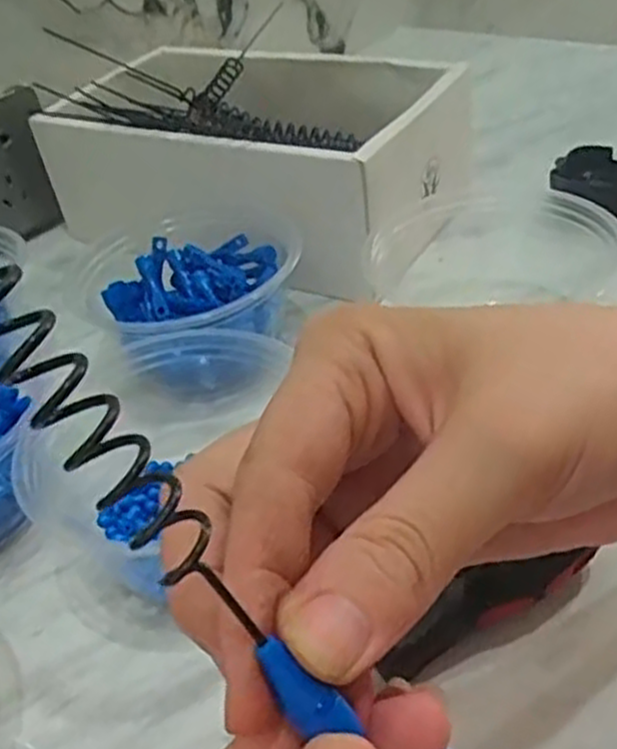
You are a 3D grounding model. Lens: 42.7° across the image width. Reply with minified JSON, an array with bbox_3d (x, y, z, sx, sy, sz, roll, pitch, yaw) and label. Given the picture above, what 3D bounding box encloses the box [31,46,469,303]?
[{"bbox_3d":[-0.036,-0.141,0.497,0.244,0.090,0.151,18,46,30],"label":"box"}]

